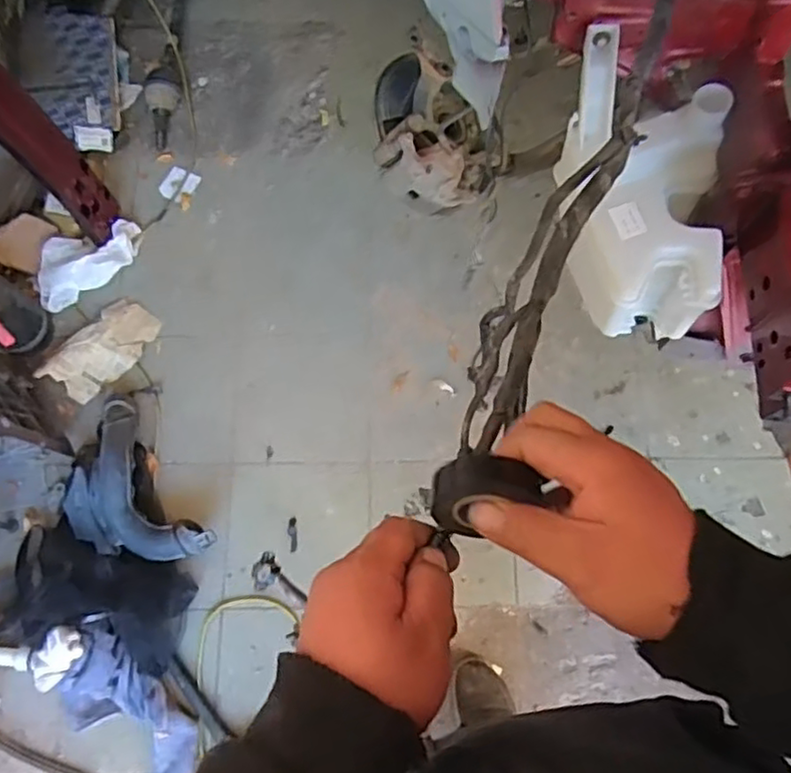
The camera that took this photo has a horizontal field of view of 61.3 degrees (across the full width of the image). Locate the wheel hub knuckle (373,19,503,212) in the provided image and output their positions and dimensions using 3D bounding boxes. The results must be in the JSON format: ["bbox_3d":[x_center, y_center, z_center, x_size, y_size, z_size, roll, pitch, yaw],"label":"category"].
[{"bbox_3d":[0.053,-0.450,1.183,0.250,0.185,0.189,36,75,11],"label":"wheel hub knuckle"}]

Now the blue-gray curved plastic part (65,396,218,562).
[{"bbox_3d":[-0.568,0.220,1.380,0.212,0.111,0.397,-36,75,-11],"label":"blue-gray curved plastic part"}]

